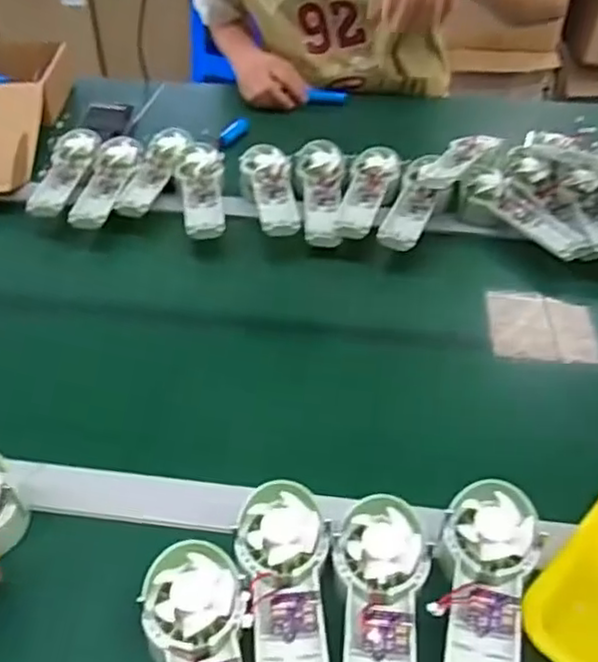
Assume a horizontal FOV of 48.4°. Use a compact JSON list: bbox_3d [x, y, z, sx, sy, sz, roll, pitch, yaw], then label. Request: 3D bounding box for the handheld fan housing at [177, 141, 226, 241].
[{"bbox_3d":[-0.116,-0.174,0.810,0.054,0.034,0.172,-7,42,-8],"label":"handheld fan housing"}]

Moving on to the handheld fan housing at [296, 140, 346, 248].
[{"bbox_3d":[0.029,-0.173,0.815,0.057,0.045,0.181,-1,41,-1],"label":"handheld fan housing"}]

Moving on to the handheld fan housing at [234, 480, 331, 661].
[{"bbox_3d":[-0.006,0.182,0.418,0.057,0.024,0.176,-4,54,-5],"label":"handheld fan housing"}]

